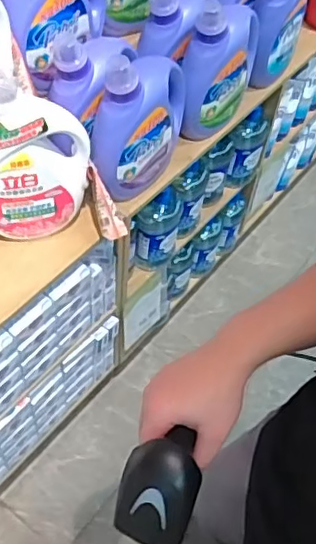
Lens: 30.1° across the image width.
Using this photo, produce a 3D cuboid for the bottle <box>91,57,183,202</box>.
[{"bbox_3d":[-0.026,-0.293,1.100,0.088,0.269,0.239,27,57,15],"label":"bottle"}]

